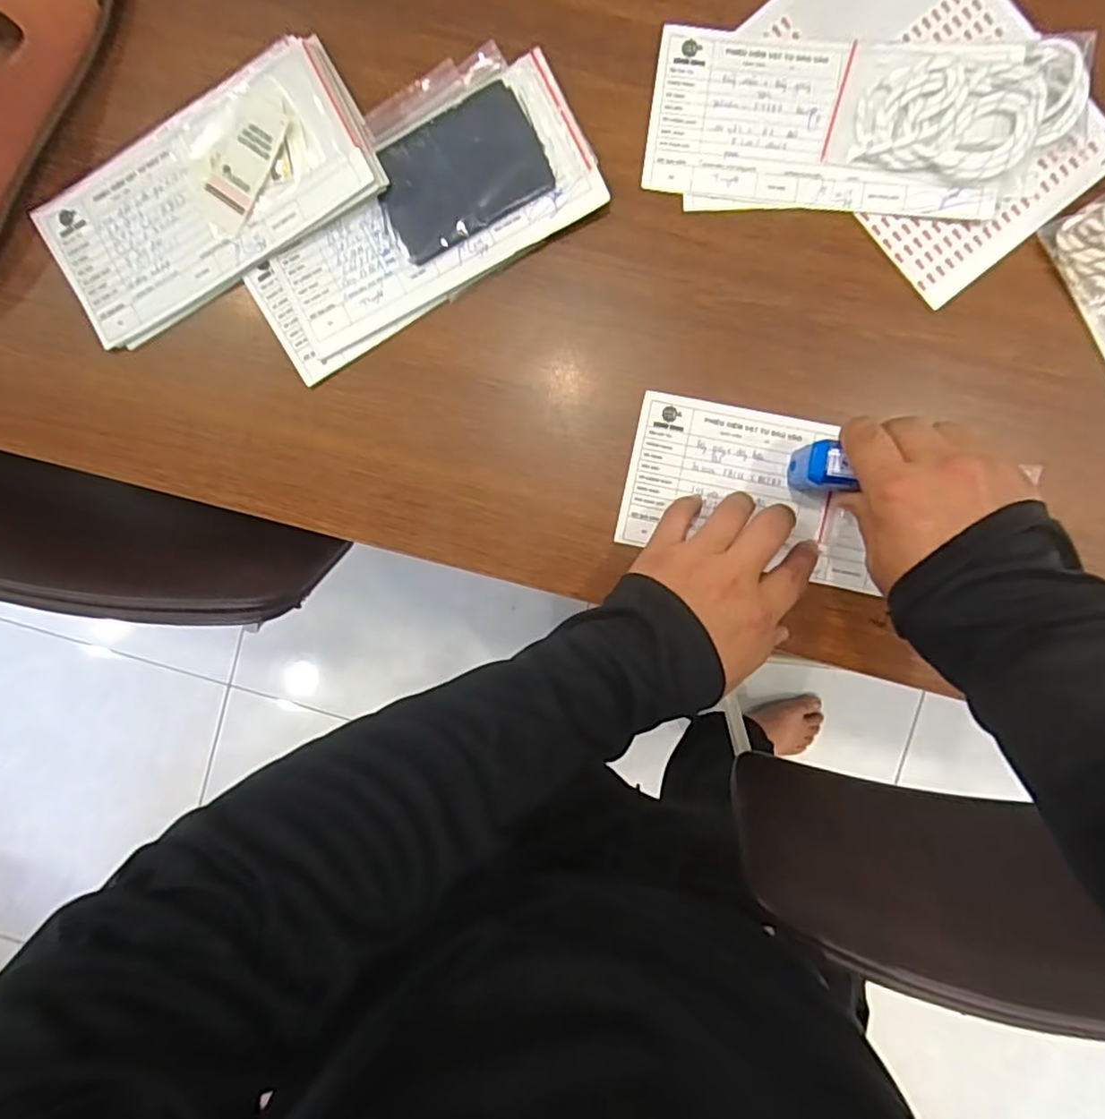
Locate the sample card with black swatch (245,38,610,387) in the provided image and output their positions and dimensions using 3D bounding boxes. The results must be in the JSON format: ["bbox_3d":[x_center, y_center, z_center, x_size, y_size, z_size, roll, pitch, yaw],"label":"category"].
[{"bbox_3d":[-0.091,-0.225,0.423,0.229,0.009,0.123,-29,91,5],"label":"sample card with black swatch"}]

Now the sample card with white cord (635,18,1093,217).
[{"bbox_3d":[0.185,-0.265,0.398,0.245,0.019,0.102,6,94,4],"label":"sample card with white cord"}]

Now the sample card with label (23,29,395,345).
[{"bbox_3d":[-0.223,-0.233,0.424,0.221,0.015,0.108,-27,91,5],"label":"sample card with label"}]

